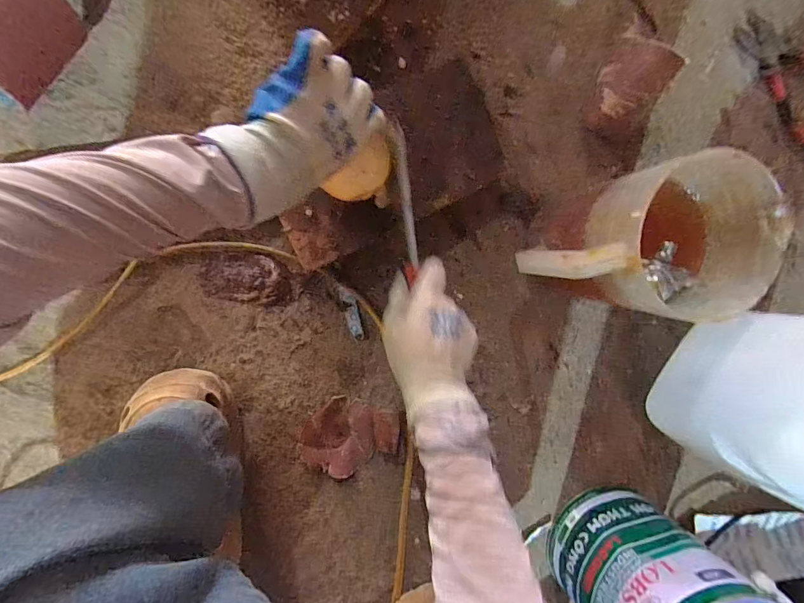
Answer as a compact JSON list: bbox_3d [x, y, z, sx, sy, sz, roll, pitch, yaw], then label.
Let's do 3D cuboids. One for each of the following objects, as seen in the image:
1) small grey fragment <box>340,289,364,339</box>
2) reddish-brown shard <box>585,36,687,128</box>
[{"bbox_3d":[-0.059,0.016,0.499,0.016,0.004,0.061,-15,96,-6],"label":"small grey fragment"},{"bbox_3d":[0.270,-0.254,0.496,0.067,0.066,0.102,12,126,-28],"label":"reddish-brown shard"}]

